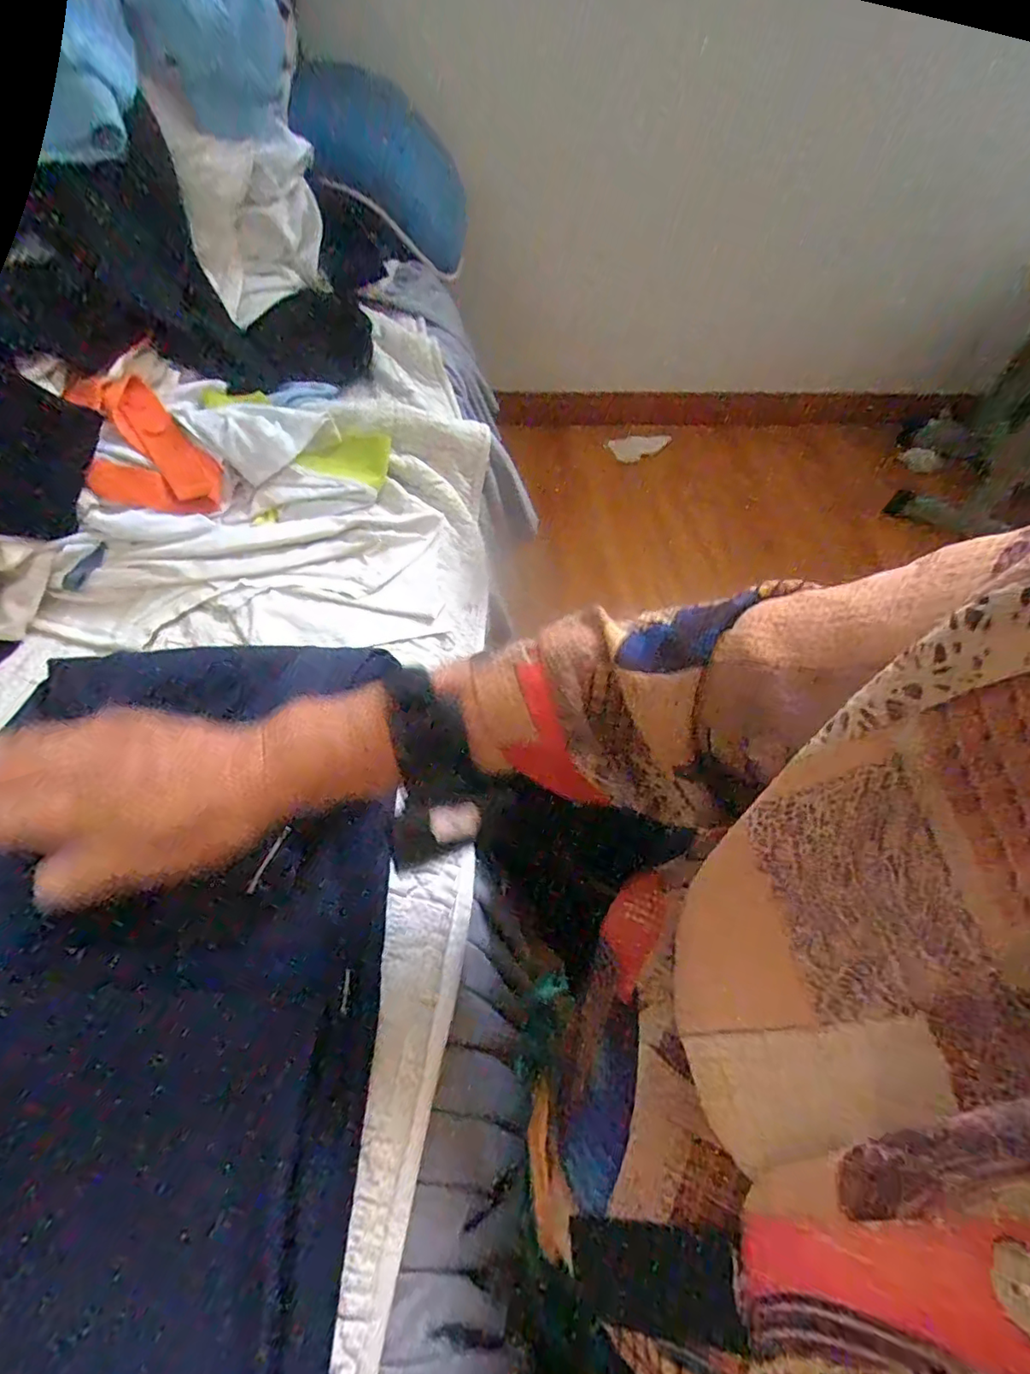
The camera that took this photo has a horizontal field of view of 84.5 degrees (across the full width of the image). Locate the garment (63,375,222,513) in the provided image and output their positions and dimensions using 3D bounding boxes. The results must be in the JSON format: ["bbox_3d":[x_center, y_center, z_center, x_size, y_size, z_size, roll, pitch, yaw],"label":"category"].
[{"bbox_3d":[-0.330,-0.208,0.502,0.096,0.078,0.137,-33,64,-22],"label":"garment"}]

